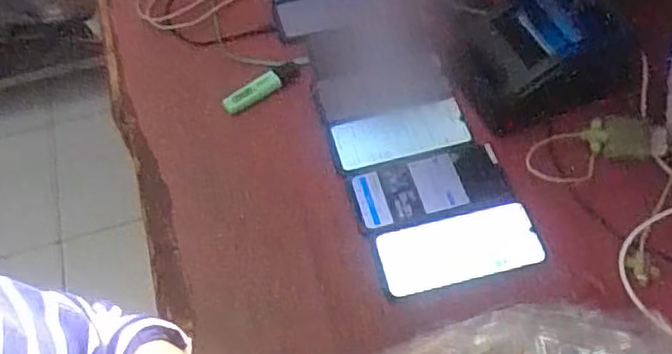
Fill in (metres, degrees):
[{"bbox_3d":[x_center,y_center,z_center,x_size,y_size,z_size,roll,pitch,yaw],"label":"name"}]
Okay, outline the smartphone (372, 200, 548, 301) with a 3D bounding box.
[{"bbox_3d":[0.127,0.075,0.702,0.166,0.007,0.074,-13,67,1],"label":"smartphone"}]

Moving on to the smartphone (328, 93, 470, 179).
[{"bbox_3d":[0.072,-0.052,0.781,0.156,0.007,0.075,-15,55,-6],"label":"smartphone"}]

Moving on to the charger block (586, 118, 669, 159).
[{"bbox_3d":[0.326,-0.043,0.760,0.087,0.018,0.046,-3,55,3],"label":"charger block"}]

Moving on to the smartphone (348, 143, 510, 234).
[{"bbox_3d":[0.099,0.010,0.739,0.164,0.014,0.077,-16,62,0],"label":"smartphone"}]

